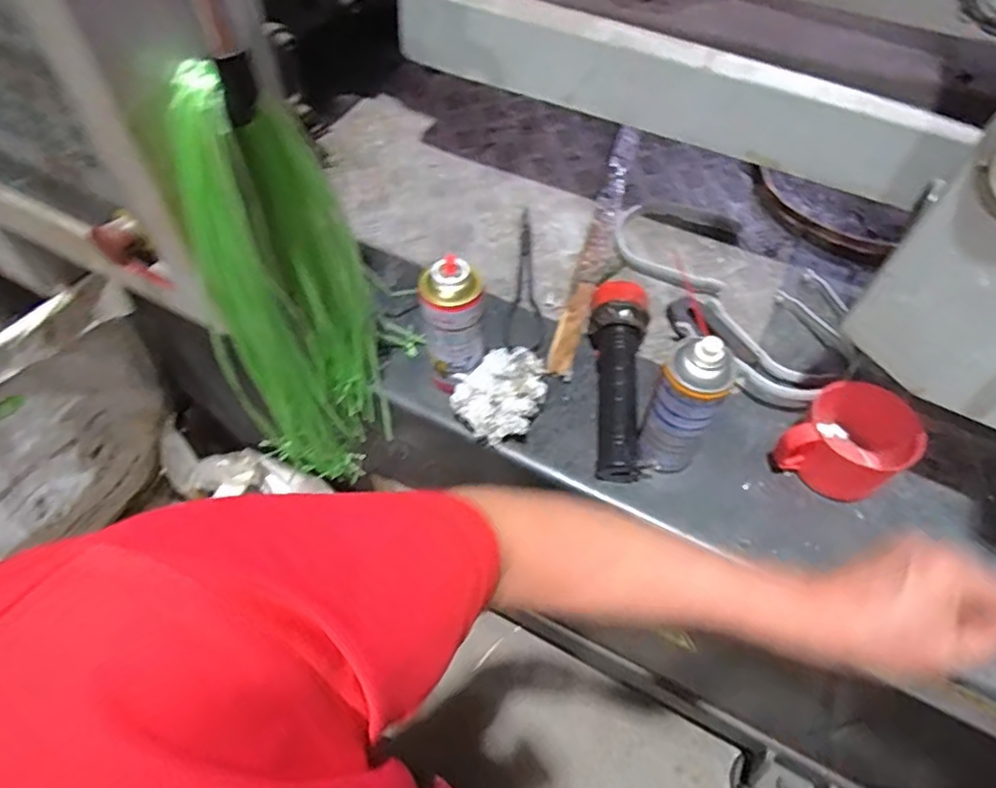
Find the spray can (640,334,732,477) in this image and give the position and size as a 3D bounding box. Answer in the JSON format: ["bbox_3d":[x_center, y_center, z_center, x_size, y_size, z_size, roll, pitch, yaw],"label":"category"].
[{"bbox_3d":[0.182,0.015,0.606,0.060,0.174,0.063,0,55,-1],"label":"spray can"}]

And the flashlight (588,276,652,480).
[{"bbox_3d":[0.133,-0.021,0.701,0.075,0.061,0.234,9,56,5],"label":"flashlight"}]

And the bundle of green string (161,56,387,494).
[{"bbox_3d":[-0.198,-0.062,0.614,0.143,0.480,0.072,-13,57,-10],"label":"bundle of green string"}]

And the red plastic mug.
[{"bbox_3d":[0.369,0.052,0.649,0.110,0.078,0.110,0,55,-1],"label":"red plastic mug"}]

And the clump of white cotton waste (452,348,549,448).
[{"bbox_3d":[0.004,-0.006,0.700,0.094,0.052,0.119,21,58,13],"label":"clump of white cotton waste"}]

